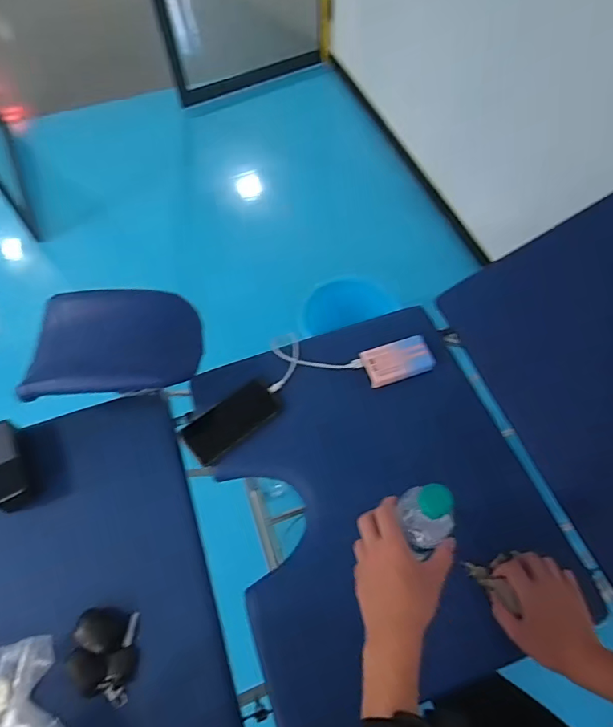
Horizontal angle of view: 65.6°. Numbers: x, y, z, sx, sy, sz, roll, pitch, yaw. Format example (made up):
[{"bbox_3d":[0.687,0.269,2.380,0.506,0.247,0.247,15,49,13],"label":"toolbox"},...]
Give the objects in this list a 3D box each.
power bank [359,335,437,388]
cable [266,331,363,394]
[{"bbox_3d":[0.153,-0.006,0.797,0.111,0.012,0.068,-19,67,3],"label":"power bank"},{"bbox_3d":[0.003,-0.018,0.829,0.160,0.028,0.109,-14,59,-6],"label":"cable"}]

